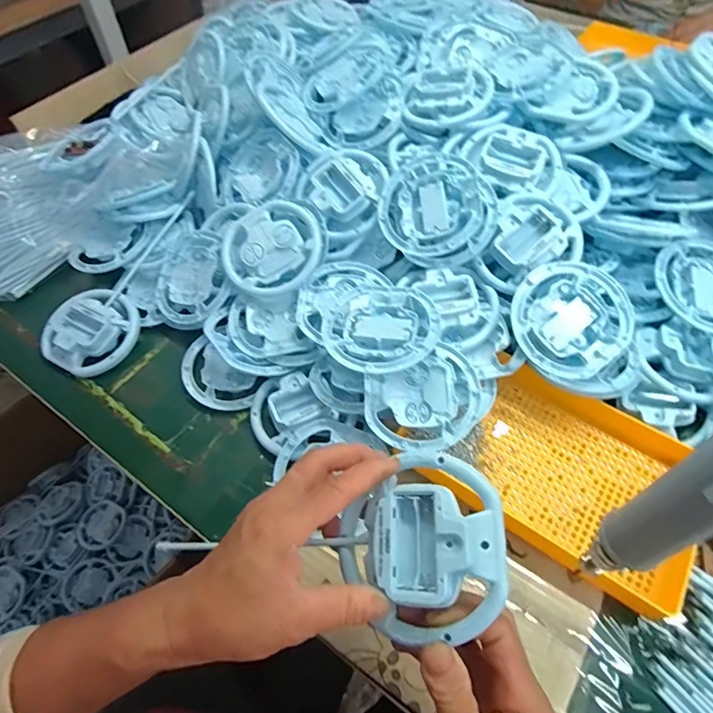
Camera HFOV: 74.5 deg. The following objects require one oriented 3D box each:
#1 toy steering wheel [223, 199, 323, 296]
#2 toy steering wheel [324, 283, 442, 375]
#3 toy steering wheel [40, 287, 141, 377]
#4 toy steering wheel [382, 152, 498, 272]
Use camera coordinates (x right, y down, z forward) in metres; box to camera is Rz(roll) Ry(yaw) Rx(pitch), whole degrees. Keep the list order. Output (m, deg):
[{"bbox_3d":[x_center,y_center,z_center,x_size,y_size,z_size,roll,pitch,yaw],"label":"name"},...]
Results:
[{"bbox_3d":[-0.086,-0.112,0.495,0.106,0.025,0.106,-1,80,8],"label":"toy steering wheel"},{"bbox_3d":[0.023,-0.023,0.430,0.098,0.030,0.100,-1,57,1],"label":"toy steering wheel"},{"bbox_3d":[-0.292,-0.030,0.517,0.100,0.037,0.099,-1,57,1],"label":"toy steering wheel"},{"bbox_3d":[0.082,-0.147,0.470,0.114,0.021,0.106,-3,80,17],"label":"toy steering wheel"}]

